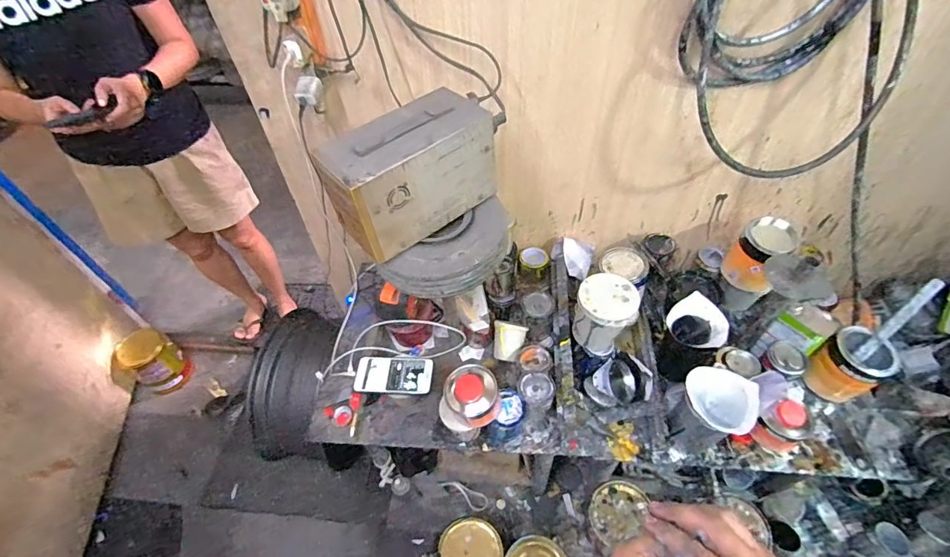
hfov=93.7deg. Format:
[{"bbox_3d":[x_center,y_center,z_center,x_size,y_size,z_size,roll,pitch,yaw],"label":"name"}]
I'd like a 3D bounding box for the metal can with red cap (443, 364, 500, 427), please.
[{"bbox_3d":[-0.007,0.221,0.857,0.100,0.072,0.103,-17,51,-10],"label":"metal can with red cap"}]

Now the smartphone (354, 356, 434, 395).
[{"bbox_3d":[-0.166,0.198,0.912,0.155,0.011,0.077,3,50,6],"label":"smartphone"}]

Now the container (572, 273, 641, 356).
[{"bbox_3d":[0.258,0.081,0.900,0.107,0.147,0.109,-2,50,2],"label":"container"}]

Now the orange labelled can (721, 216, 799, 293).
[{"bbox_3d":[0.625,-0.052,0.985,0.103,0.142,0.098,-2,50,2],"label":"orange labelled can"}]

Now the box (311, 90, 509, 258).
[{"bbox_3d":[-0.094,-0.171,0.707,0.261,0.160,0.112,-34,56,-22],"label":"box"}]

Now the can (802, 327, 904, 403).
[{"bbox_3d":[0.766,0.177,0.913,0.100,0.130,0.104,-2,50,2],"label":"can"}]

